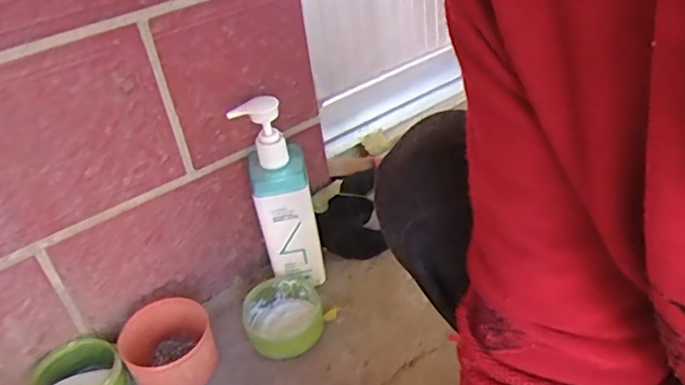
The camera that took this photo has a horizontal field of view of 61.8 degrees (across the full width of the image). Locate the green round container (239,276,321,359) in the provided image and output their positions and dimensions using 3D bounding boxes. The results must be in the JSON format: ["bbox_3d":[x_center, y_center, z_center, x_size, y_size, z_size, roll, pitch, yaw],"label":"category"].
[{"bbox_3d":[-0.077,0.162,0.745,0.097,0.043,0.099,-6,34,4],"label":"green round container"}]

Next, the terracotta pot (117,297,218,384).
[{"bbox_3d":[-0.207,0.195,0.698,0.101,0.072,0.101,-6,34,4],"label":"terracotta pot"}]

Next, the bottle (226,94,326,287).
[{"bbox_3d":[-0.077,0.008,0.748,0.075,0.281,0.065,-9,34,0],"label":"bottle"}]

